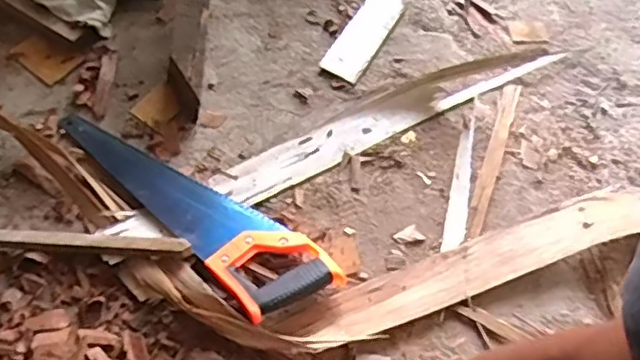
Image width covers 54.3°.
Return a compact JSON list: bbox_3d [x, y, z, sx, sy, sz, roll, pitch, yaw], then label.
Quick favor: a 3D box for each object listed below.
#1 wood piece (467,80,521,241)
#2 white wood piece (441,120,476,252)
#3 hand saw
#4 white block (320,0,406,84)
[{"bbox_3d":[0.249,-0.040,0.888,0.024,0.010,0.290,21,61,8],"label":"wood piece"},{"bbox_3d":[0.193,0.003,0.847,0.025,0.012,0.198,13,60,4],"label":"white wood piece"},{"bbox_3d":[-0.163,0.017,0.799,0.423,0.036,0.124,40,65,17],"label":"hand saw"},{"bbox_3d":[0.074,-0.231,0.969,0.061,0.017,0.187,29,63,12],"label":"white block"}]

